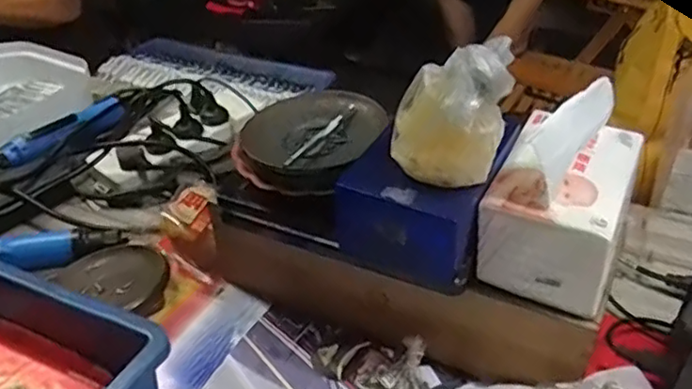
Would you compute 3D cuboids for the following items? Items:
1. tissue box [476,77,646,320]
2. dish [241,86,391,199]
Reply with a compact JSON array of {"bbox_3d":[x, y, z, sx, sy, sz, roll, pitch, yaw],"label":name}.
[{"bbox_3d":[0.160,-0.009,0.464,0.090,0.123,0.122,15,40,21],"label":"tissue box"},{"bbox_3d":[-0.030,-0.048,0.522,0.096,0.031,0.115,20,42,26],"label":"dish"}]

